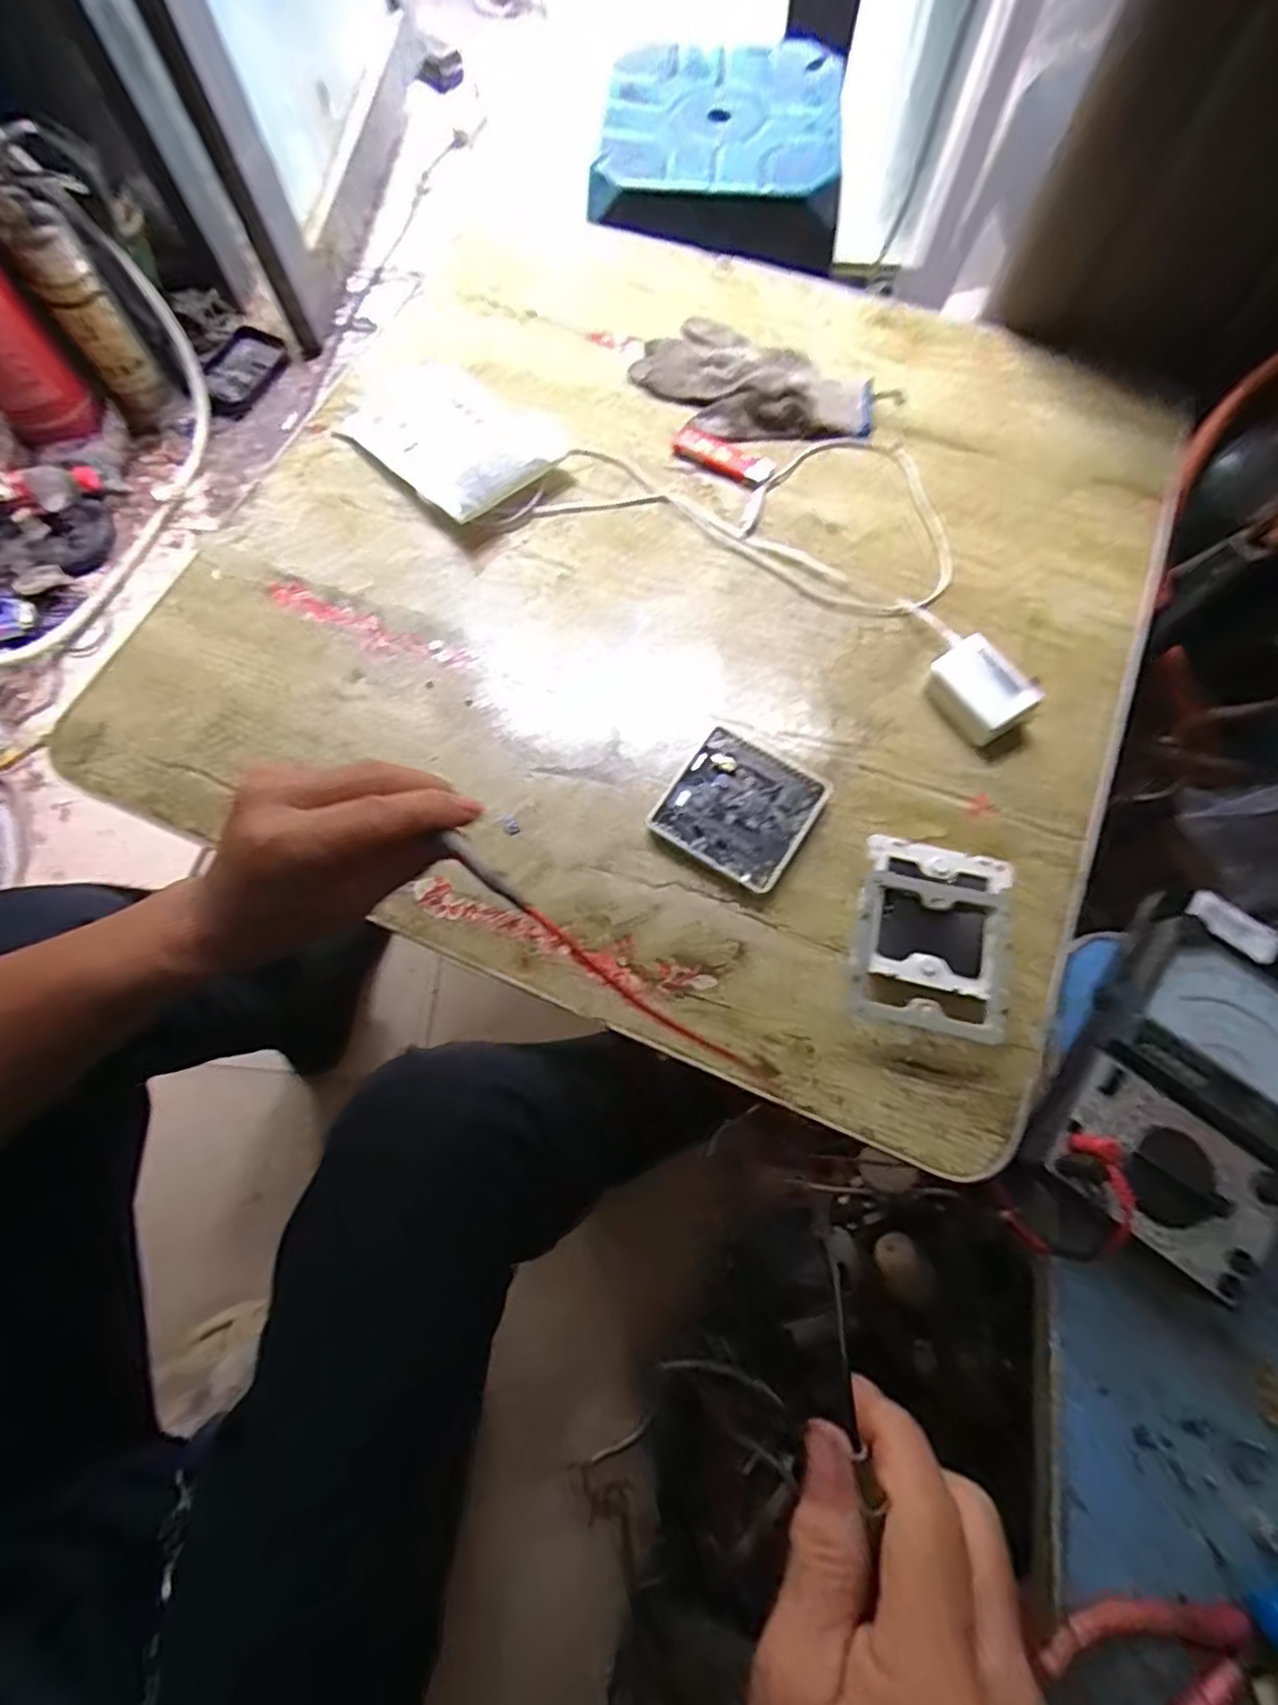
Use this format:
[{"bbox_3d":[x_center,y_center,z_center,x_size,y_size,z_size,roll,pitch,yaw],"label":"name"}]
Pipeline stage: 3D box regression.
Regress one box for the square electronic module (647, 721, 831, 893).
[{"bbox_3d":[0.065,-0.029,0.450,0.087,0.012,0.090,31,73,12],"label":"square electronic module"}]

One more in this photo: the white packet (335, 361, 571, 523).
[{"bbox_3d":[-0.148,-0.332,0.542,0.115,0.040,0.182,-41,74,-13],"label":"white packet"}]

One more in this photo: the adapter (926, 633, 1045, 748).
[{"bbox_3d":[0.221,-0.107,0.466,0.044,0.032,0.069,-33,72,-11],"label":"adapter"}]

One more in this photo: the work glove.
[{"bbox_3d":[0.092,-0.382,0.572,0.189,0.027,0.109,35,74,13],"label":"work glove"}]

